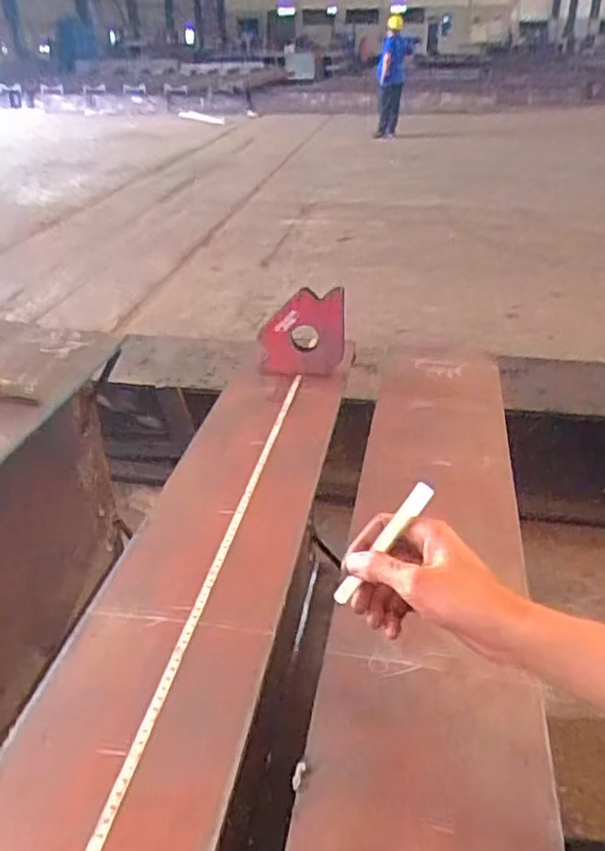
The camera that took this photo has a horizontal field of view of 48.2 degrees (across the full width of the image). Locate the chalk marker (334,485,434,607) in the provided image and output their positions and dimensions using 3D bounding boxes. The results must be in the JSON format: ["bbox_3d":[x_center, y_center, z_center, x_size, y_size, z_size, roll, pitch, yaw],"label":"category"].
[{"bbox_3d":[0.059,0.087,0.499,0.109,0.010,0.013,-51,48,1],"label":"chalk marker"}]

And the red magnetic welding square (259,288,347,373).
[{"bbox_3d":[0.001,-0.141,1.070,0.137,0.145,0.028,-13,32,-21],"label":"red magnetic welding square"}]

